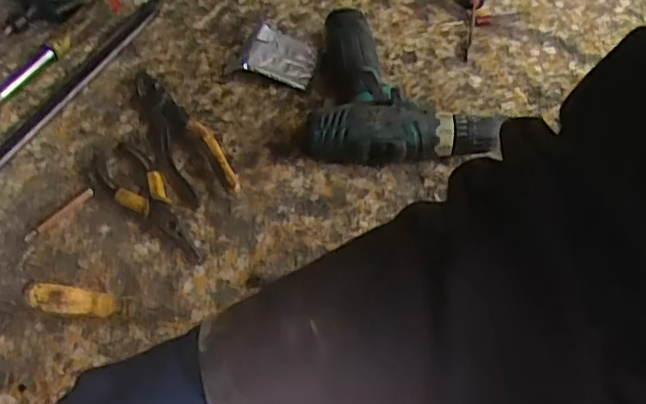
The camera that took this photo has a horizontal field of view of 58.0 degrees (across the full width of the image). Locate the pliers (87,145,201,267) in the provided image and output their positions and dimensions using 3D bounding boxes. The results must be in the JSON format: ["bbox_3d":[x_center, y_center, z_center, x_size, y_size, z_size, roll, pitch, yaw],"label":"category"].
[{"bbox_3d":[-0.170,-0.003,0.554,0.053,0.015,0.164,-34,61,-22],"label":"pliers"}]

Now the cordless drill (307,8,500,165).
[{"bbox_3d":[0.085,-0.126,0.635,0.191,0.054,0.201,4,54,2],"label":"cordless drill"}]

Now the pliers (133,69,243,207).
[{"bbox_3d":[-0.153,-0.071,0.601,0.058,0.021,0.195,-26,58,-18],"label":"pliers"}]

